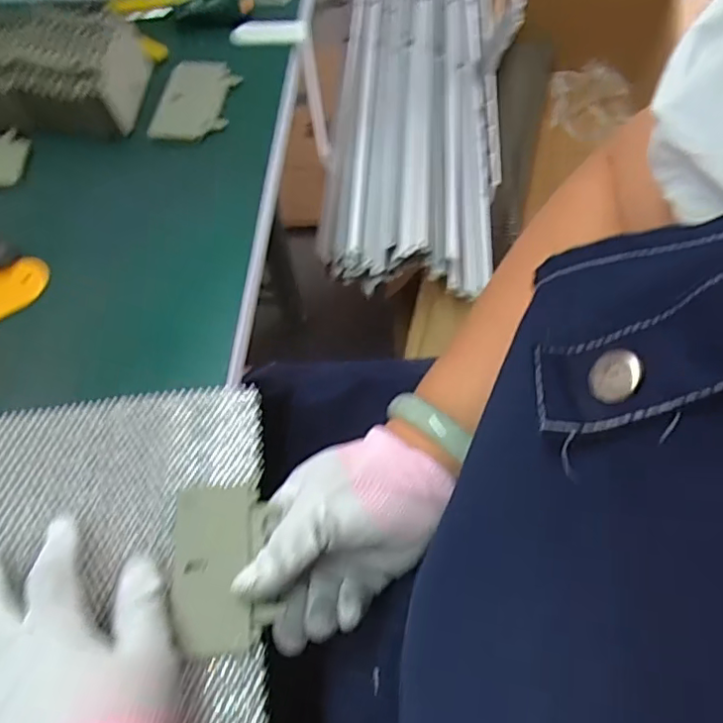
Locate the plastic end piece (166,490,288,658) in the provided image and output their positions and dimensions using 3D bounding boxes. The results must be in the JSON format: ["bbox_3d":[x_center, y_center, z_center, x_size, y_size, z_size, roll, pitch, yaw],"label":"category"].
[{"bbox_3d":[-0.074,0.107,0.313,0.053,0.005,0.082,-2,62,1],"label":"plastic end piece"}]

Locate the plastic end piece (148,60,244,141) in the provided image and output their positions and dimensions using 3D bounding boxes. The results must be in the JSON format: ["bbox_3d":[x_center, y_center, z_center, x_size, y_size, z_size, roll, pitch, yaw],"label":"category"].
[{"bbox_3d":[-0.133,-0.215,0.480,0.059,0.008,0.090,3,63,4],"label":"plastic end piece"}]

